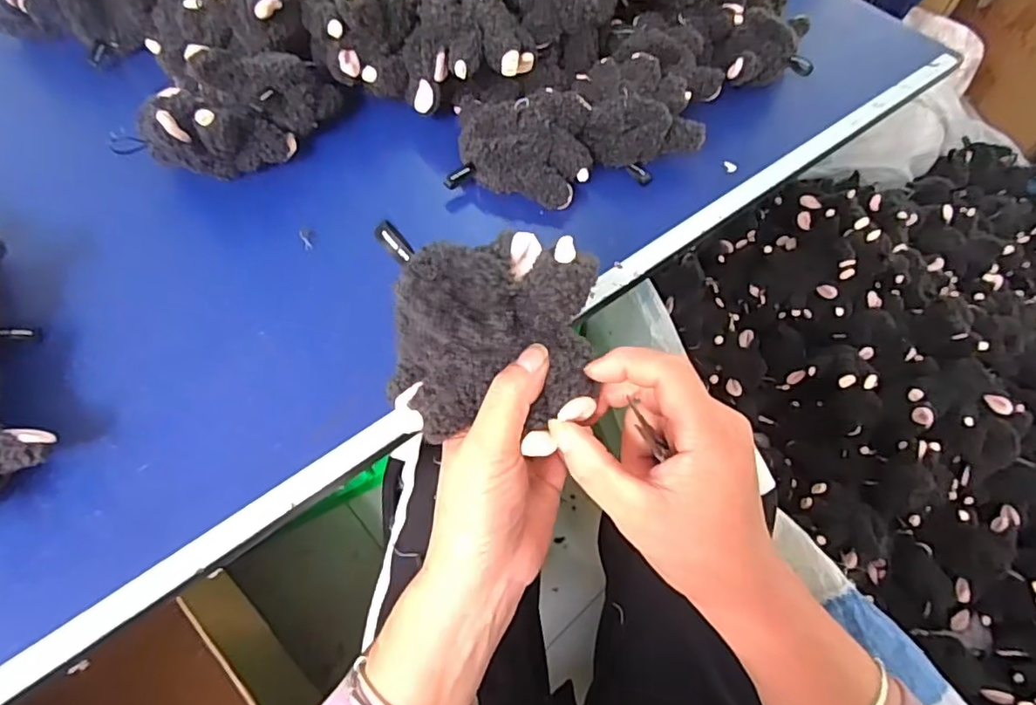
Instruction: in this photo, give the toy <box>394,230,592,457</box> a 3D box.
[{"bbox_3d":[-0.014,-0.012,0.300,0.109,0.068,0.097,6,60,1],"label":"toy"}]

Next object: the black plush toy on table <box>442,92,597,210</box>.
[{"bbox_3d":[0.004,-0.191,0.536,0.127,0.058,0.099,9,60,3],"label":"black plush toy on table"}]

